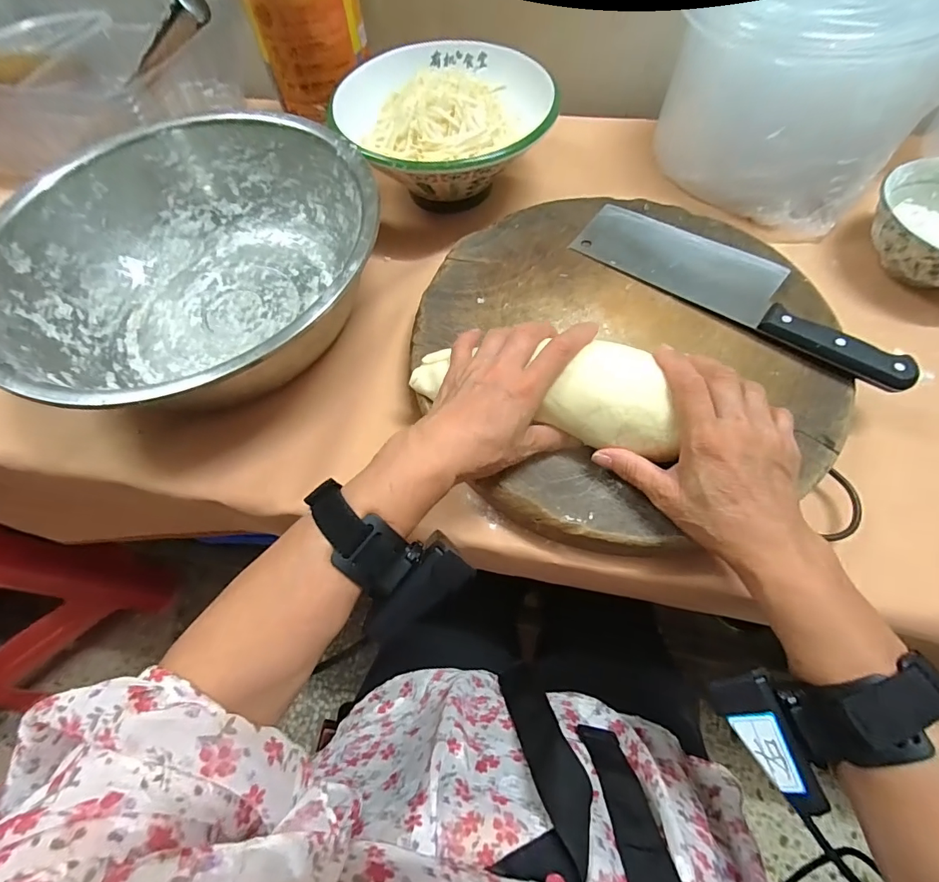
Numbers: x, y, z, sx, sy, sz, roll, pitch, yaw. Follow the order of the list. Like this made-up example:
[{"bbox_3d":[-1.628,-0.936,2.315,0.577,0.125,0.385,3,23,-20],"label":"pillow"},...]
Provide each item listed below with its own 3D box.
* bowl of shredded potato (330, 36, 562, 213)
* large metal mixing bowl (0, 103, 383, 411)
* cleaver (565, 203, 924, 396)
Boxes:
[{"bbox_3d":[-0.025,-0.340,0.509,0.224,0.113,0.231,-21,64,-8],"label":"bowl of shredded potato"},{"bbox_3d":[-0.243,-0.157,0.424,0.327,0.106,0.329,-1,63,2],"label":"large metal mixing bowl"},{"bbox_3d":[0.234,-0.144,0.398,0.289,0.024,0.079,36,70,18],"label":"cleaver"}]

